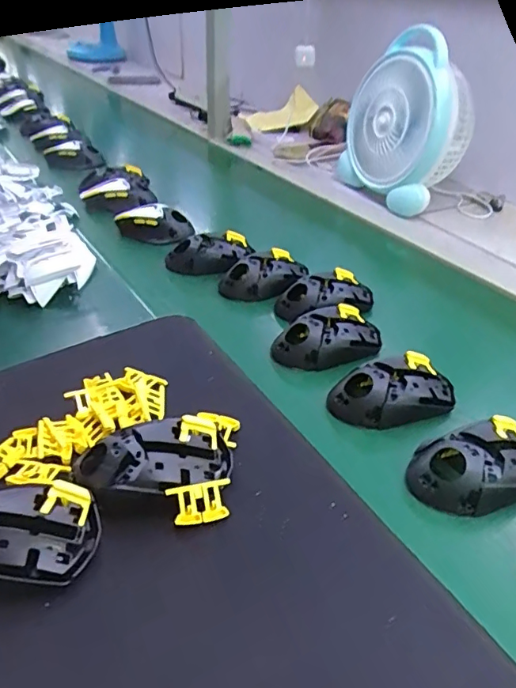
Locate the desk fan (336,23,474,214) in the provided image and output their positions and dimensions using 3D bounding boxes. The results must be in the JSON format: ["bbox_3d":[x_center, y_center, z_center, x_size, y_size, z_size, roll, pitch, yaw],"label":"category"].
[{"bbox_3d":[0.249,-0.362,0.857,0.117,0.237,0.211,-11,40,-18],"label":"desk fan"}]

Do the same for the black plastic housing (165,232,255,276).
[{"bbox_3d":[-0.065,-0.119,0.688,0.109,0.043,0.035,-11,40,-18],"label":"black plastic housing"}]

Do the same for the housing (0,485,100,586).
[{"bbox_3d":[-0.160,0.123,0.336,0.106,0.026,0.055,1,37,-2],"label":"housing"}]

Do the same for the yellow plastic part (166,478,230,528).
[{"bbox_3d":[-0.039,0.111,0.363,0.043,0.008,0.028,-10,74,-18],"label":"yellow plastic part"}]

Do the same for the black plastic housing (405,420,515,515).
[{"bbox_3d":[0.172,0.091,0.405,0.116,0.035,0.070,-11,40,-17],"label":"black plastic housing"}]

